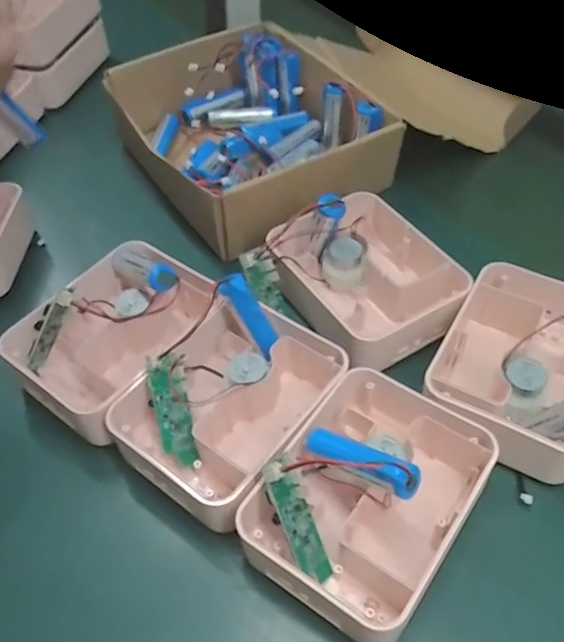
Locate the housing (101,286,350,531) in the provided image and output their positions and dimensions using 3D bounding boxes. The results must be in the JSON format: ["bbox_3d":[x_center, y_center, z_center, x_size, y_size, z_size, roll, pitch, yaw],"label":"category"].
[{"bbox_3d":[-0.032,0.051,0.407,0.102,0.042,0.130,26,52,23],"label":"housing"}]

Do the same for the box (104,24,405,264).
[{"bbox_3d":[-0.030,-0.171,0.577,0.181,0.068,0.221,-27,52,-23],"label":"box"}]

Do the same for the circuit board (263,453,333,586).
[{"bbox_3d":[0.009,0.106,0.346,0.022,0.013,0.070,-24,95,-21],"label":"circuit board"}]

